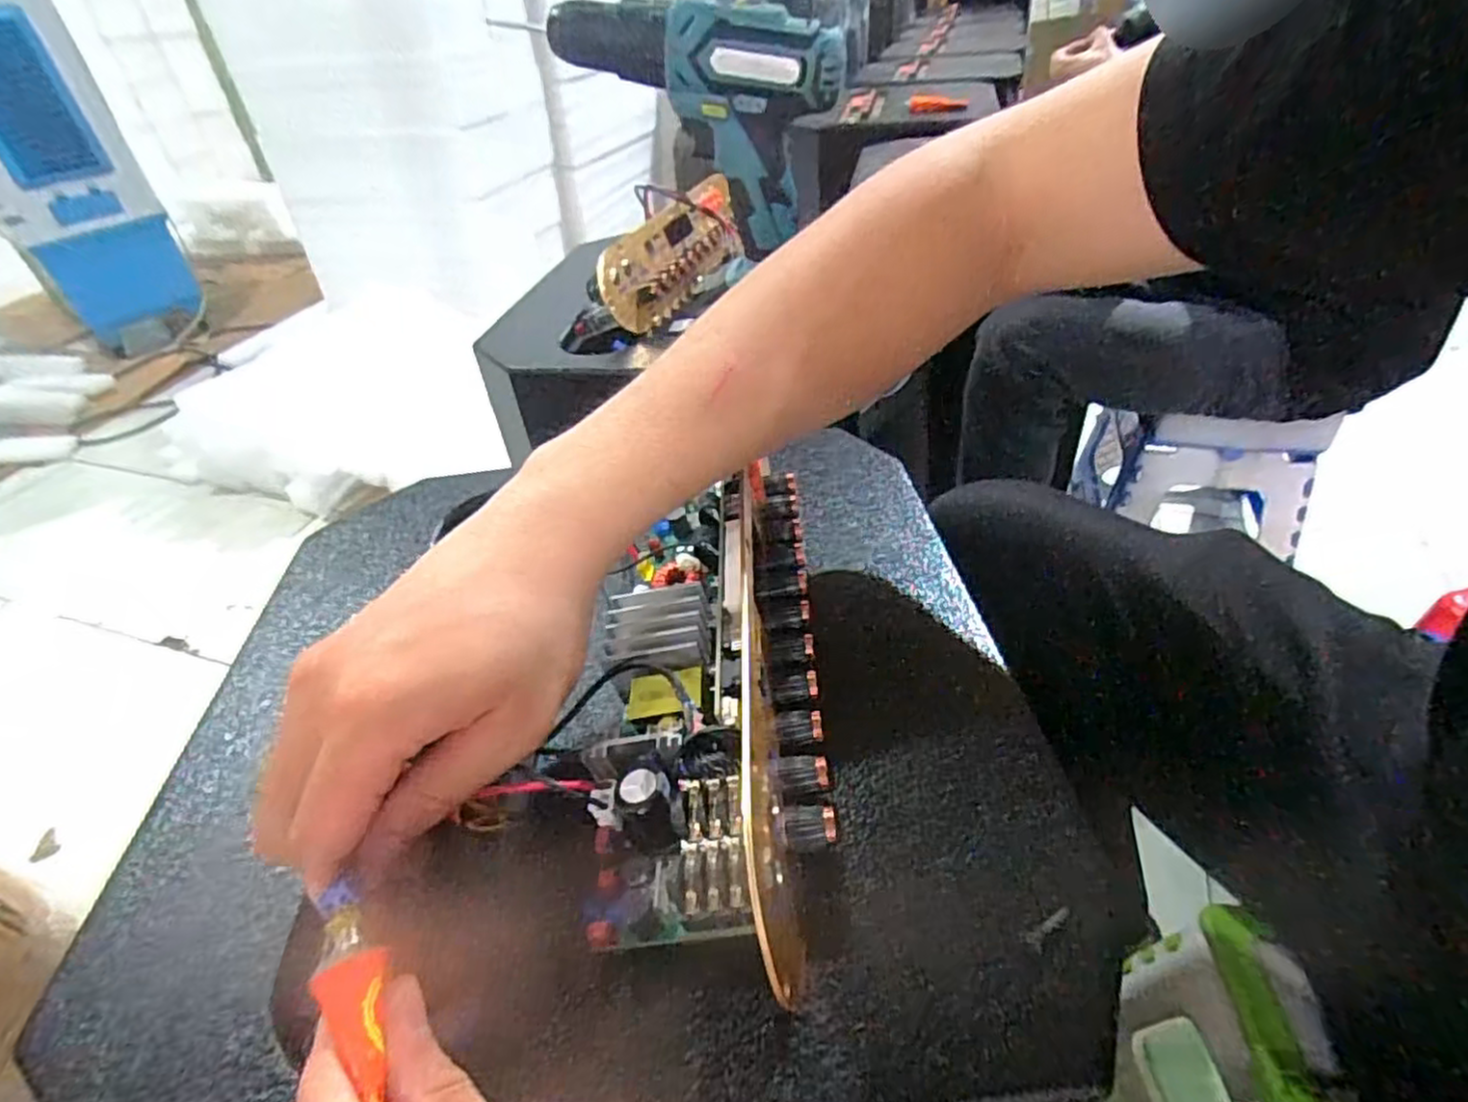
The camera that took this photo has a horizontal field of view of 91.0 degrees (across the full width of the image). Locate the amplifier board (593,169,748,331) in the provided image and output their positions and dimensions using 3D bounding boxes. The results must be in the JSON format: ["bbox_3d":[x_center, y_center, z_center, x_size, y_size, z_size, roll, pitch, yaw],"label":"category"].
[{"bbox_3d":[-0.045,-0.278,0.663,0.034,0.073,0.250,-13,31,40],"label":"amplifier board"}]

